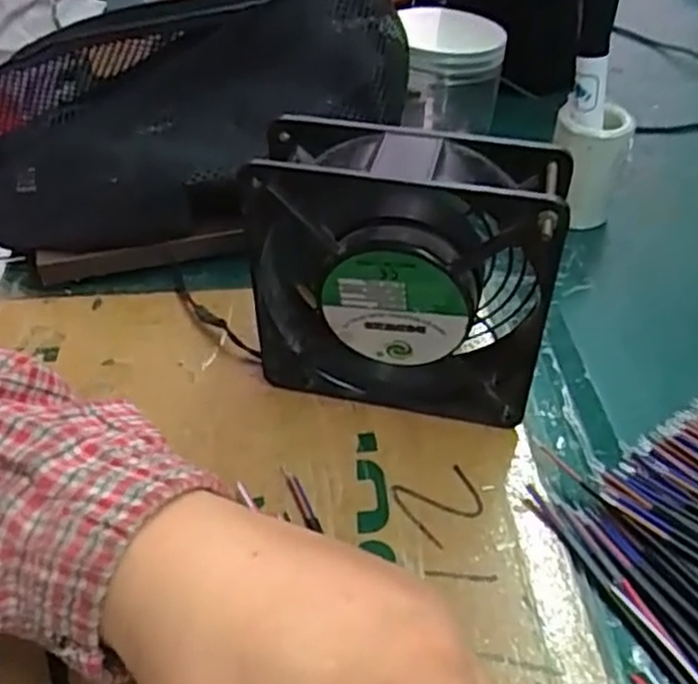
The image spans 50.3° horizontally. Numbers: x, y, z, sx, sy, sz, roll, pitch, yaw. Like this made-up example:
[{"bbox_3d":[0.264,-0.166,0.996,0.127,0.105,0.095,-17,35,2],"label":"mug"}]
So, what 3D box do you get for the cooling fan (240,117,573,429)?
[{"bbox_3d":[0.021,-0.025,0.313,0.122,0.120,0.046,13,47,14],"label":"cooling fan"}]

